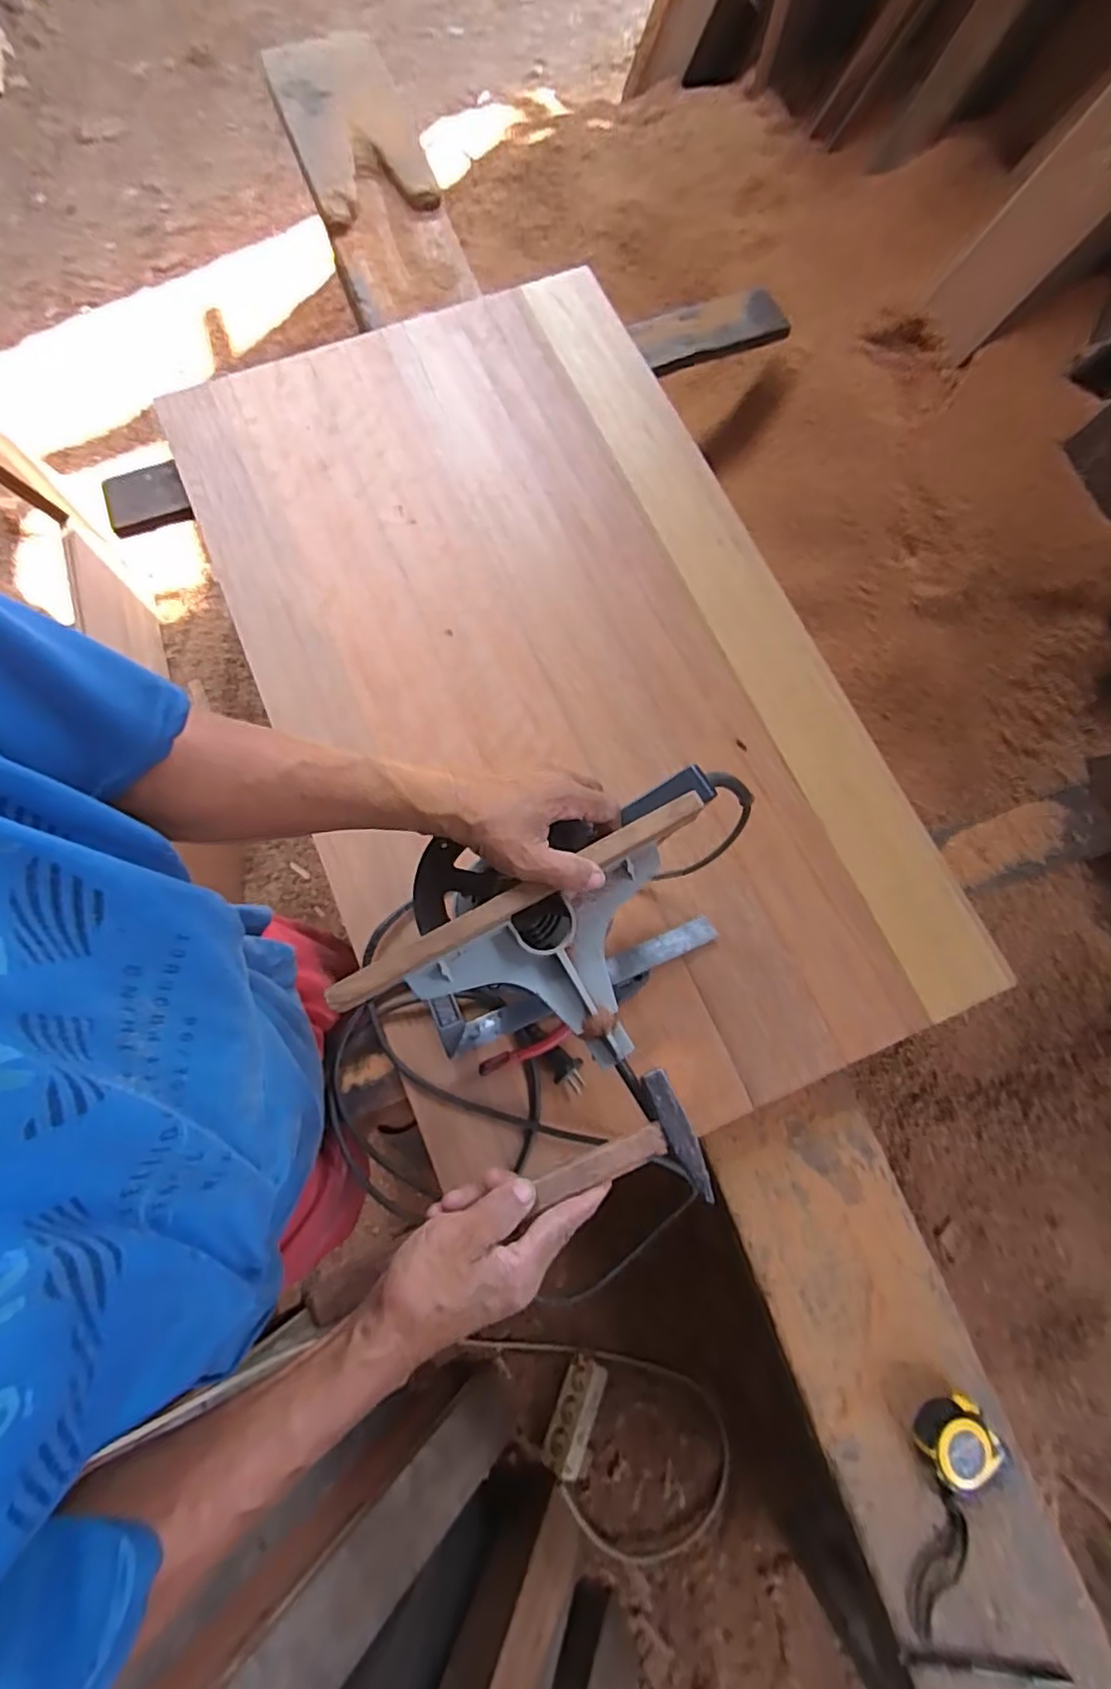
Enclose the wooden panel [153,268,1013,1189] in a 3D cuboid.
[{"bbox_3d":[-0.020,-0.212,0.791,0.621,0.044,1.086,-23,77,-7],"label":"wooden panel"}]

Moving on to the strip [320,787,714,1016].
[{"bbox_3d":[-0.024,0.041,0.488,0.301,0.024,0.019,-28,76,-10],"label":"strip"}]

